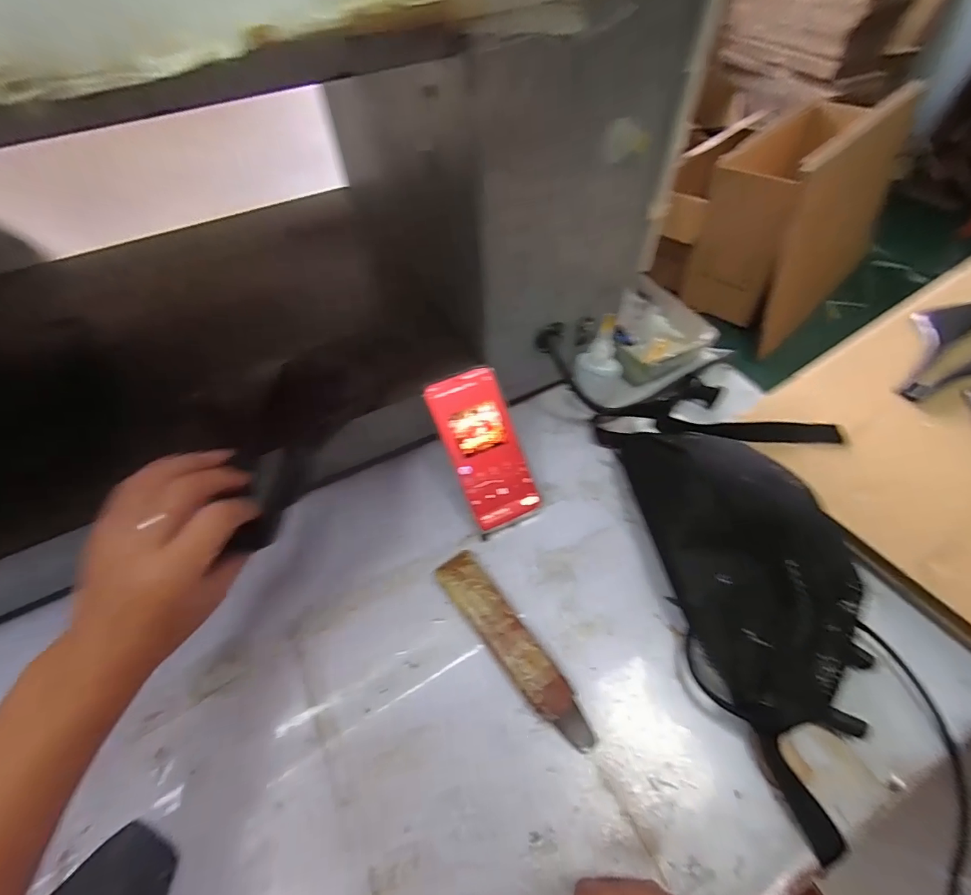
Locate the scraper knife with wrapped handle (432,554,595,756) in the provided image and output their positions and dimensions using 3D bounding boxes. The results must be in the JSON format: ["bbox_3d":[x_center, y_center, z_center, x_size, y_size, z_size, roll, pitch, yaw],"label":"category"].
[{"bbox_3d":[0.023,0.172,0.390,0.038,0.019,0.186,-33,59,-18],"label":"scraper knife with wrapped handle"}]

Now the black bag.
[{"bbox_3d":[0.227,0.084,0.382,0.157,0.106,0.395,-11,55,-3],"label":"black bag"}]

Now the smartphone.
[{"bbox_3d":[0.000,0.000,0.462,0.075,0.008,0.160,-21,91,-11],"label":"smartphone"}]

